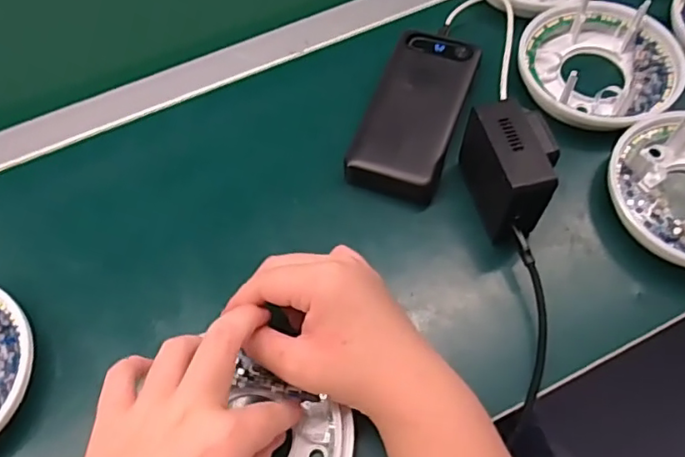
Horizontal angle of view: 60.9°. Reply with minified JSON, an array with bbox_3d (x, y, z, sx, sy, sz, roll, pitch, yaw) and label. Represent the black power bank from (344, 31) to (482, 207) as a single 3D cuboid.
[{"bbox_3d":[0.059,-0.094,0.480,0.071,0.036,0.149,17,64,12],"label":"black power bank"}]

